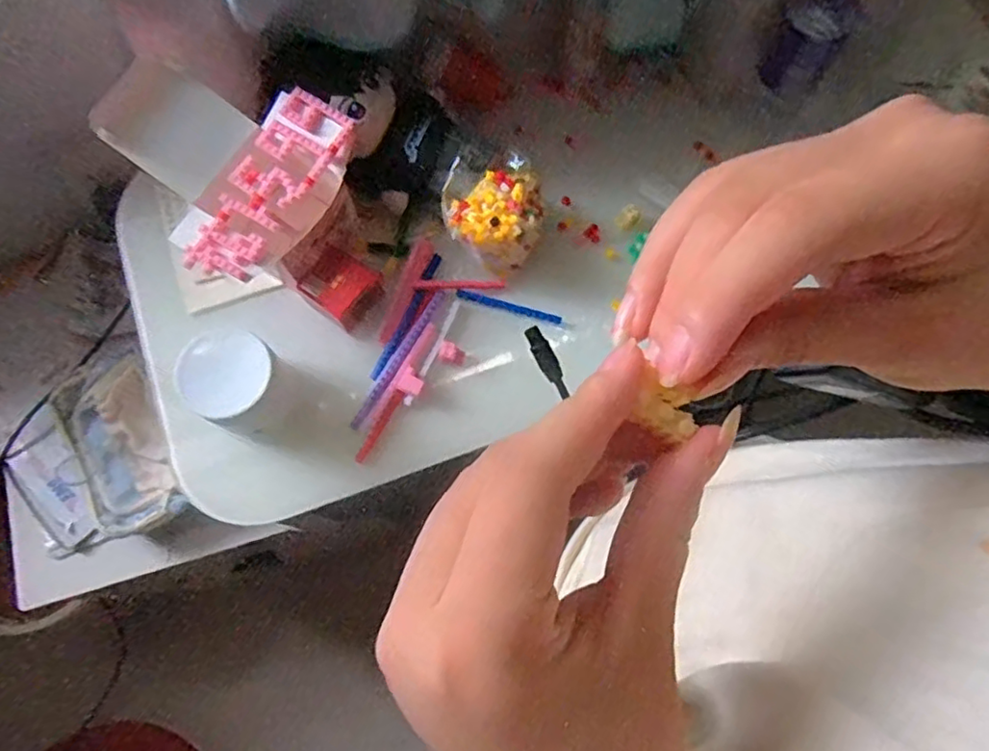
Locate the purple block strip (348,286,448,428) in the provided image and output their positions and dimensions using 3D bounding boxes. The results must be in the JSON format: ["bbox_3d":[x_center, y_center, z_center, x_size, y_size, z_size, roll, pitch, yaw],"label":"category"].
[{"bbox_3d":[-0.087,-0.016,0.577,0.012,0.007,0.149,30,76,10],"label":"purple block strip"}]

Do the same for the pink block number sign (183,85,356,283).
[{"bbox_3d":[-0.188,-0.156,0.517,0.061,0.009,0.171,31,81,4],"label":"pink block number sign"}]

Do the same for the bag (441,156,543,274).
[{"bbox_3d":[0.000,-0.149,0.581,0.091,0.083,0.087,9,73,4],"label":"bag"}]

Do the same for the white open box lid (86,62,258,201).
[{"bbox_3d":[-0.263,-0.206,0.518,0.104,0.018,0.088,36,75,-14],"label":"white open box lid"}]

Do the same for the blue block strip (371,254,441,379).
[{"bbox_3d":[-0.081,-0.056,0.585,0.012,0.009,0.131,25,75,8],"label":"blue block strip"}]

